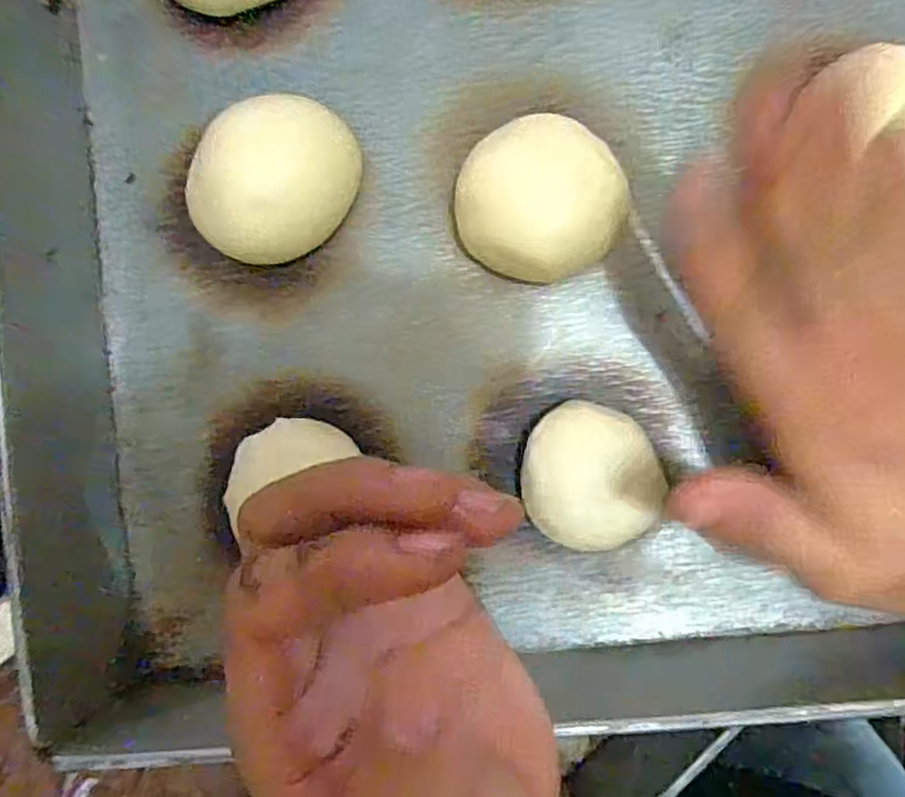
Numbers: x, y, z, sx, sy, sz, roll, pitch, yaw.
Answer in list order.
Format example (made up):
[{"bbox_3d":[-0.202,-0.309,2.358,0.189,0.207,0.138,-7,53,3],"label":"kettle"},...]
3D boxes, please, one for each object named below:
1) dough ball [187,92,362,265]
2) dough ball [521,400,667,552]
[{"bbox_3d":[-0.070,-0.088,0.276,0.053,0.035,0.067,23,92,1],"label":"dough ball"},{"bbox_3d":[0.056,0.031,0.276,0.055,0.026,0.054,0,91,2],"label":"dough ball"}]

